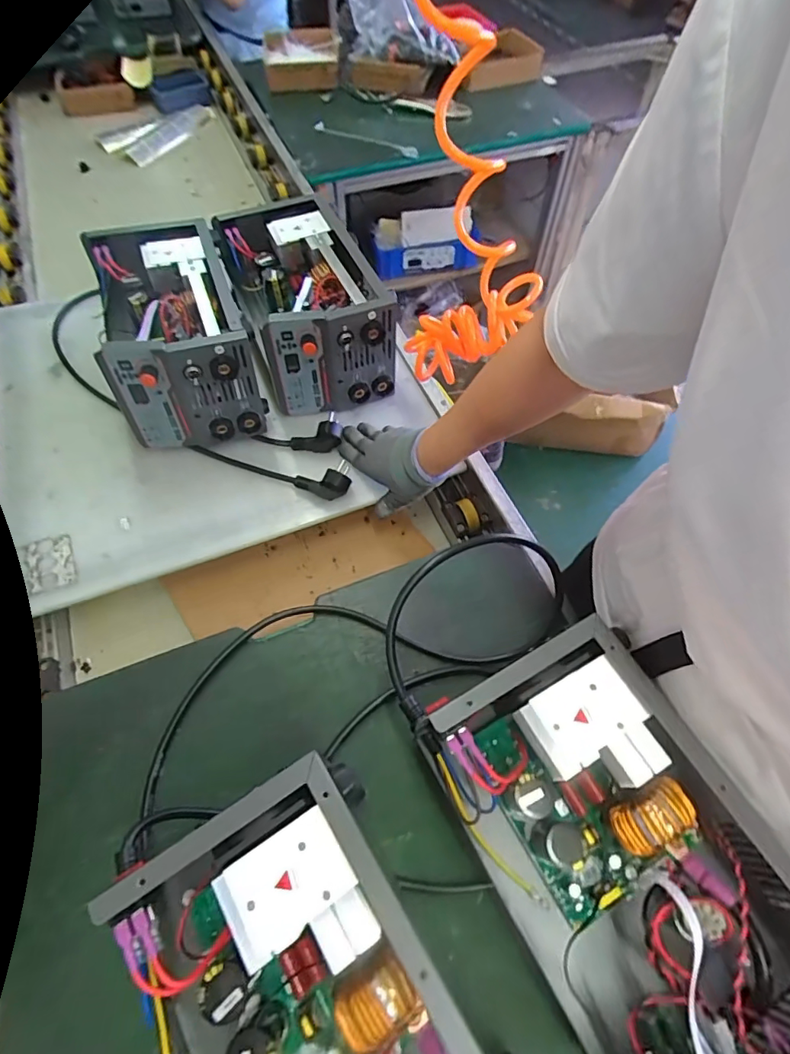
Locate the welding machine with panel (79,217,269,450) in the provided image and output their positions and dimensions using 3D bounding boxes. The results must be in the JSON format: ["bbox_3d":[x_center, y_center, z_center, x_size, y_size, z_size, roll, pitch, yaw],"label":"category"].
[{"bbox_3d":[-0.294,-0.258,0.696,0.176,0.163,0.282,-19,62,-11],"label":"welding machine with panel"}]

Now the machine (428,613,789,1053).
[{"bbox_3d":[0.161,0.236,0.375,0.158,0.124,0.276,-27,64,-15],"label":"machine"}]

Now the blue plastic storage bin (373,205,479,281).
[{"bbox_3d":[0.093,-0.797,1.432,0.318,0.139,0.084,-18,62,-11],"label":"blue plastic storage bin"}]

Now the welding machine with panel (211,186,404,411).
[{"bbox_3d":[-0.130,-0.322,0.737,0.167,0.155,0.292,-22,62,-12],"label":"welding machine with panel"}]

